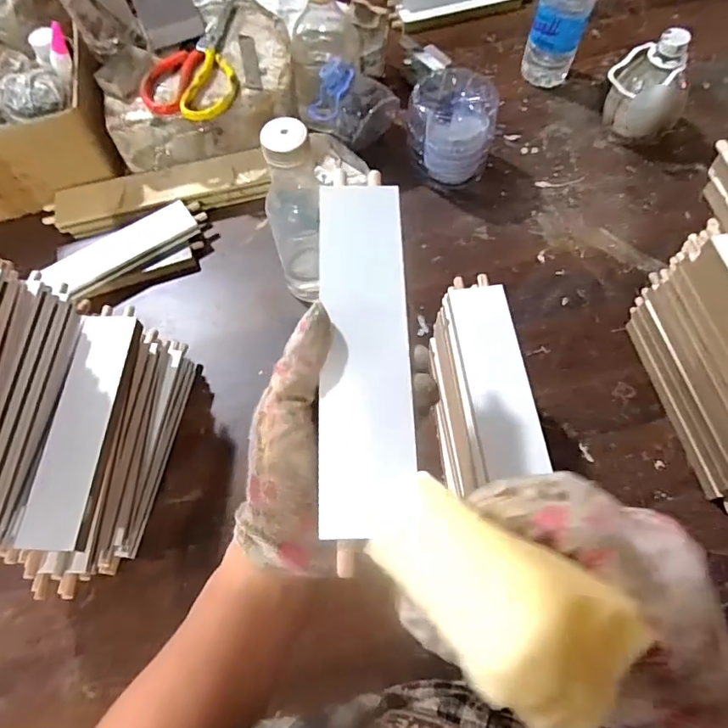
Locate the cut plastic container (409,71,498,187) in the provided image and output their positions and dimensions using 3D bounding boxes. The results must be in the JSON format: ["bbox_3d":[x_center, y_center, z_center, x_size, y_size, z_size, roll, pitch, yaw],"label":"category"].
[{"bbox_3d":[0.117,-0.295,0.625,0.096,0.097,0.104,33,71,16],"label":"cut plastic container"}]

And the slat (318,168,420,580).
[{"bbox_3d":[0.001,-0.012,0.262,0.046,0.005,0.194,-1,70,1],"label":"slat"}]

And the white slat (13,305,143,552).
[{"bbox_3d":[-0.227,0.044,0.414,0.050,0.015,0.200,2,65,3],"label":"white slat"}]

